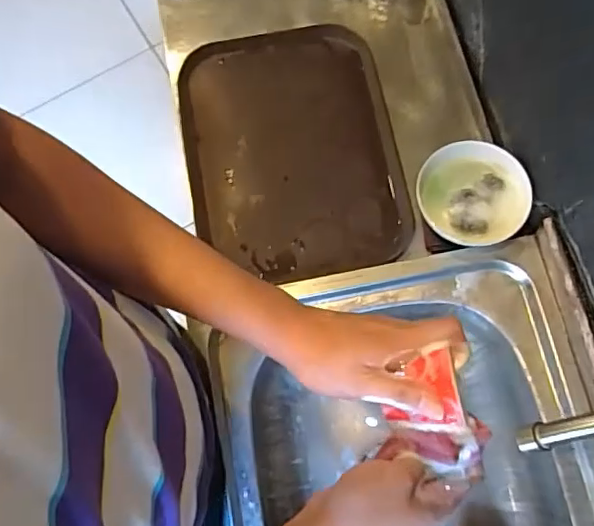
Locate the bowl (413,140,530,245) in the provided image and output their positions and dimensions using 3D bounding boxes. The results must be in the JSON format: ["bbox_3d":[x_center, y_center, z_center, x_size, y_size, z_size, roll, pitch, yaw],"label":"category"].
[{"bbox_3d":[0.241,-0.093,0.753,0.128,0.044,0.143,-16,74,-2],"label":"bowl"}]

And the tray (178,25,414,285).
[{"bbox_3d":[-0.007,-0.164,0.835,0.312,0.057,0.391,-10,74,-1],"label":"tray"}]

